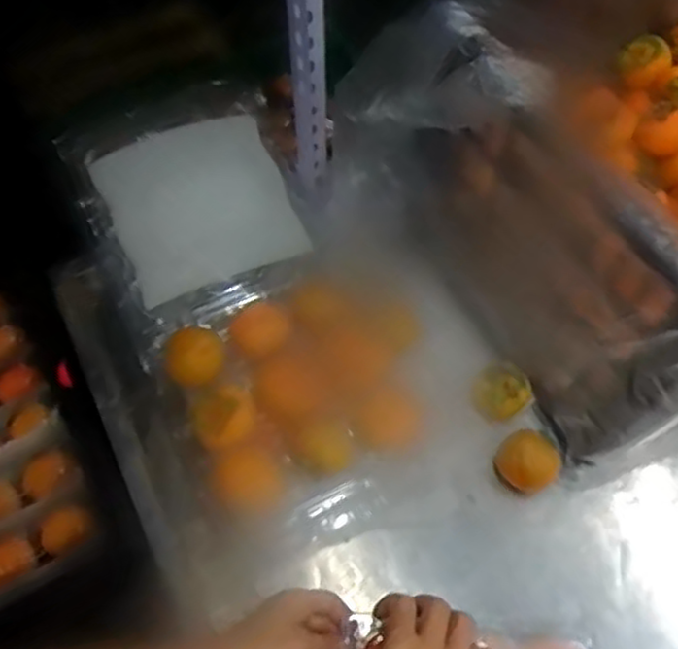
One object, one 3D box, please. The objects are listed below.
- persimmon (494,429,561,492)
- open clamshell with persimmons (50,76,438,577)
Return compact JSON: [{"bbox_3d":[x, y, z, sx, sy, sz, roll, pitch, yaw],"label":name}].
[{"bbox_3d":[0.174,0.124,0.656,0.060,0.056,0.049,29,64,16],"label":"persimmon"},{"bbox_3d":[-0.074,-0.004,0.687,0.271,0.163,0.398,-26,63,-14],"label":"open clamshell with persimmons"}]

